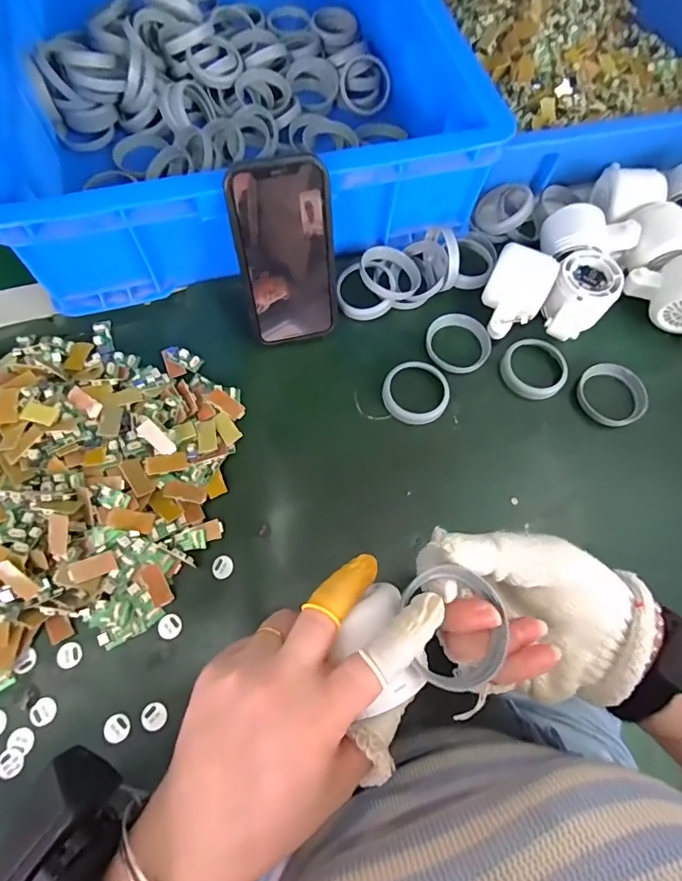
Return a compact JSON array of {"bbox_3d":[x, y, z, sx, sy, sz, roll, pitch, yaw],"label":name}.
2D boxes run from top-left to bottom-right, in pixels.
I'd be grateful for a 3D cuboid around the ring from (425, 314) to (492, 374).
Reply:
[{"bbox_3d":[0.107,-0.092,0.446,0.057,0.007,0.060,1,69,-2],"label":"ring"}]

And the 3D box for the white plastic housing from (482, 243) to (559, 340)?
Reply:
[{"bbox_3d":[0.157,-0.132,0.441,0.053,0.044,0.074,26,71,5],"label":"white plastic housing"}]

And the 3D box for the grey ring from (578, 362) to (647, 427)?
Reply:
[{"bbox_3d":[0.243,-0.043,0.433,0.058,0.008,0.061,1,69,-2],"label":"grey ring"}]

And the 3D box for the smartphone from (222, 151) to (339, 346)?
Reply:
[{"bbox_3d":[-0.042,-0.148,0.394,0.077,0.146,0.006,-14,45,-7],"label":"smartphone"}]

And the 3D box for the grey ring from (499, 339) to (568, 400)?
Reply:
[{"bbox_3d":[0.176,-0.065,0.441,0.059,0.009,0.056,1,69,-2],"label":"grey ring"}]

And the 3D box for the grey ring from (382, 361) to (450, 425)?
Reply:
[{"bbox_3d":[0.066,-0.043,0.429,0.059,0.010,0.058,1,69,-2],"label":"grey ring"}]

